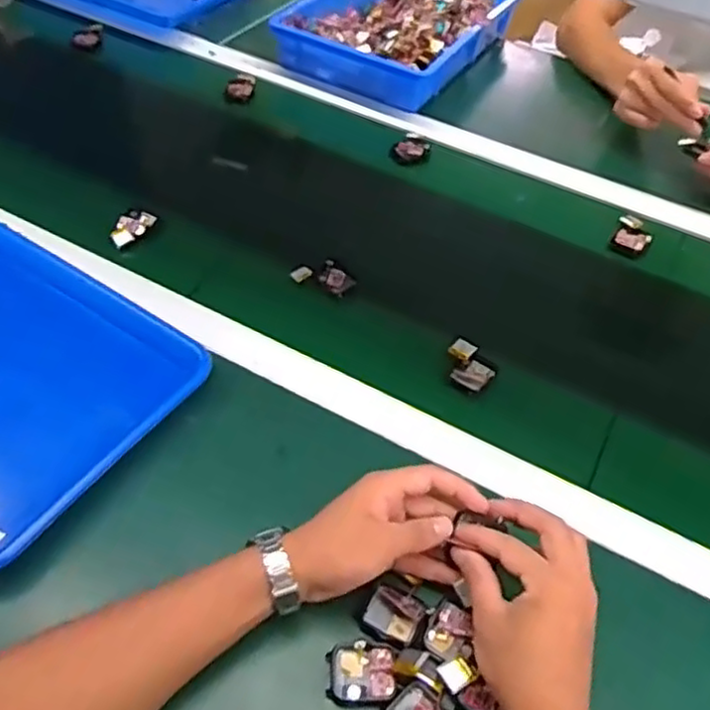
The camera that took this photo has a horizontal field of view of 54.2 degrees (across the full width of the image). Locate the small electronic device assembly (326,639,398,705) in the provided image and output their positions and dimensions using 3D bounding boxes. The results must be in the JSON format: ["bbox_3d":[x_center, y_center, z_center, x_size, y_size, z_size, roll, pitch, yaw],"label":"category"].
[{"bbox_3d":[0.004,0.214,0.467,0.044,0.007,0.036,3,50,-2],"label":"small electronic device assembly"}]

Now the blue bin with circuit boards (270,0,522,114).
[{"bbox_3d":[0.069,-0.486,1.007,0.261,0.054,0.342,24,52,16],"label":"blue bin with circuit boards"}]

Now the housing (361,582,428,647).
[{"bbox_3d":[0.027,0.184,0.487,0.039,0.010,0.037,25,52,16],"label":"housing"}]

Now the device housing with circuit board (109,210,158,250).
[{"bbox_3d":[-0.240,-0.136,0.740,0.034,0.010,0.061,20,51,12],"label":"device housing with circuit board"}]

